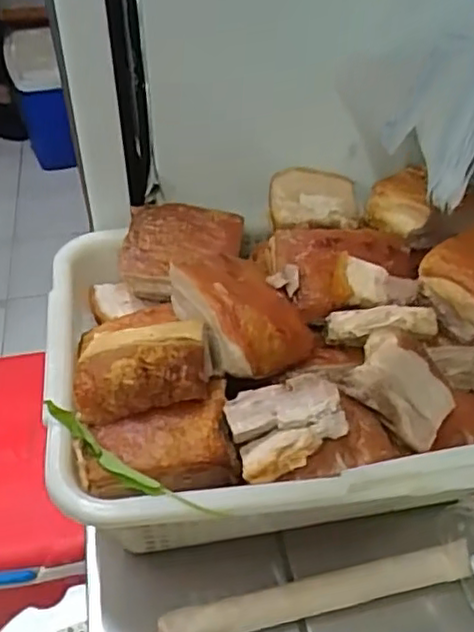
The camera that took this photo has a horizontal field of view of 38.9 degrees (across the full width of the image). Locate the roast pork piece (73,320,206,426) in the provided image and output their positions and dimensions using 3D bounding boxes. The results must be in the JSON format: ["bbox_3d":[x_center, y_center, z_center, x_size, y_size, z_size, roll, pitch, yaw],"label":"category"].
[{"bbox_3d":[-0.067,0.036,0.462,0.090,0.046,0.055,-2,42,-3],"label":"roast pork piece"}]

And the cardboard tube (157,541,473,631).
[{"bbox_3d":[0.058,0.196,0.471,0.222,0.021,0.021,-9,43,-11],"label":"cardboard tube"}]

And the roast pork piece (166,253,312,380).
[{"bbox_3d":[0.001,-0.010,0.503,0.070,0.034,0.111,-20,46,-22],"label":"roast pork piece"}]

